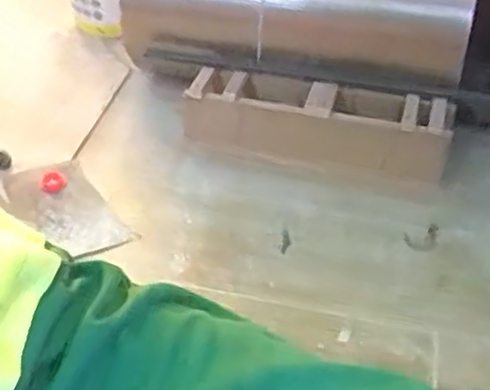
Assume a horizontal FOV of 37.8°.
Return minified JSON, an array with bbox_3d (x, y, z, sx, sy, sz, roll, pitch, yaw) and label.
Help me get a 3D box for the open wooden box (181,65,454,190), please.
[{"bbox_3d":[0.105,-0.111,1.192,0.453,0.123,0.121,8,42,8],"label":"open wooden box"}]

